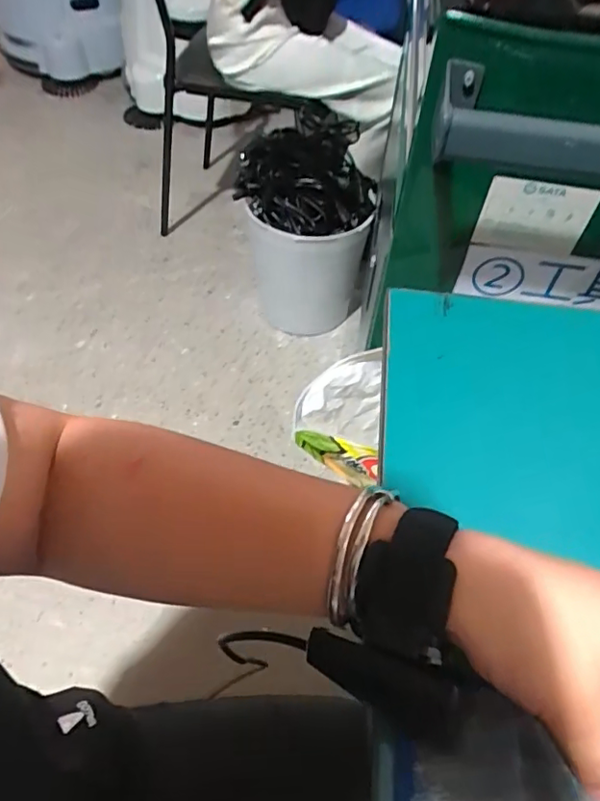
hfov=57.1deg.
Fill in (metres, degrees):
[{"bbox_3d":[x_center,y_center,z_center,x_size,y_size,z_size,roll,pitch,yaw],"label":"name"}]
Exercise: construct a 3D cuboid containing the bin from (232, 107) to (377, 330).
[{"bbox_3d":[0.009,-0.388,1.302,0.287,0.463,0.300,3,51,-1],"label":"bin"}]

